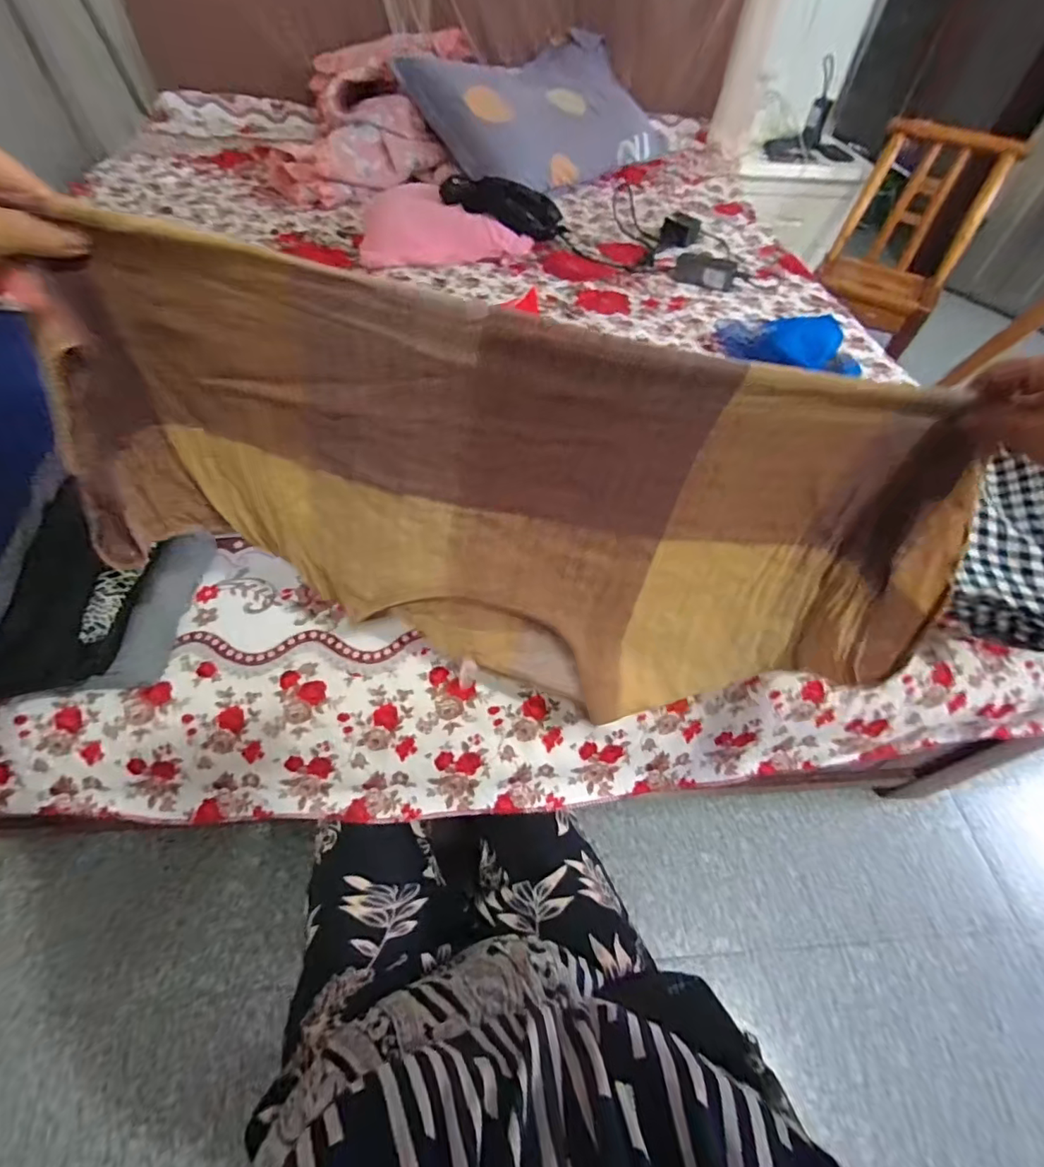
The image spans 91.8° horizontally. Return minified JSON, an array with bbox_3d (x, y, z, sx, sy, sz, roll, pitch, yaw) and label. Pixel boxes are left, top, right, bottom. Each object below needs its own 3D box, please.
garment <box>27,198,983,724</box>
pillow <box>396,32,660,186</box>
[{"bbox_3d":[0.004,-0.040,0.378,0.575,0.263,0.129,12,54,-7],"label":"garment"},{"bbox_3d":[0.063,-1.269,1.369,0.681,0.140,0.380,-31,98,-23],"label":"pillow"}]

